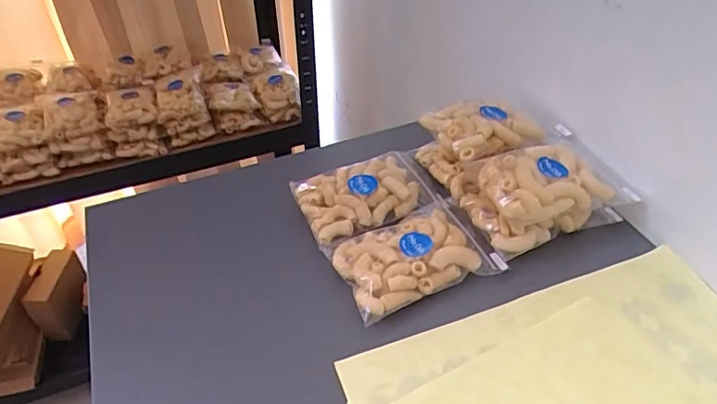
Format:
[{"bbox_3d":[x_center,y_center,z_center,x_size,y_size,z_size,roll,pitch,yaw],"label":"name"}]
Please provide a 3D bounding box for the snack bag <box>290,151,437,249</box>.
[{"bbox_3d":[0.006,-0.010,0.511,0.127,0.023,0.089,-19,44,-17],"label":"snack bag"}]

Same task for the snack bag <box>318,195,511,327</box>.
[{"bbox_3d":[0.049,0.046,0.459,0.136,0.030,0.088,-19,44,-18],"label":"snack bag"}]

